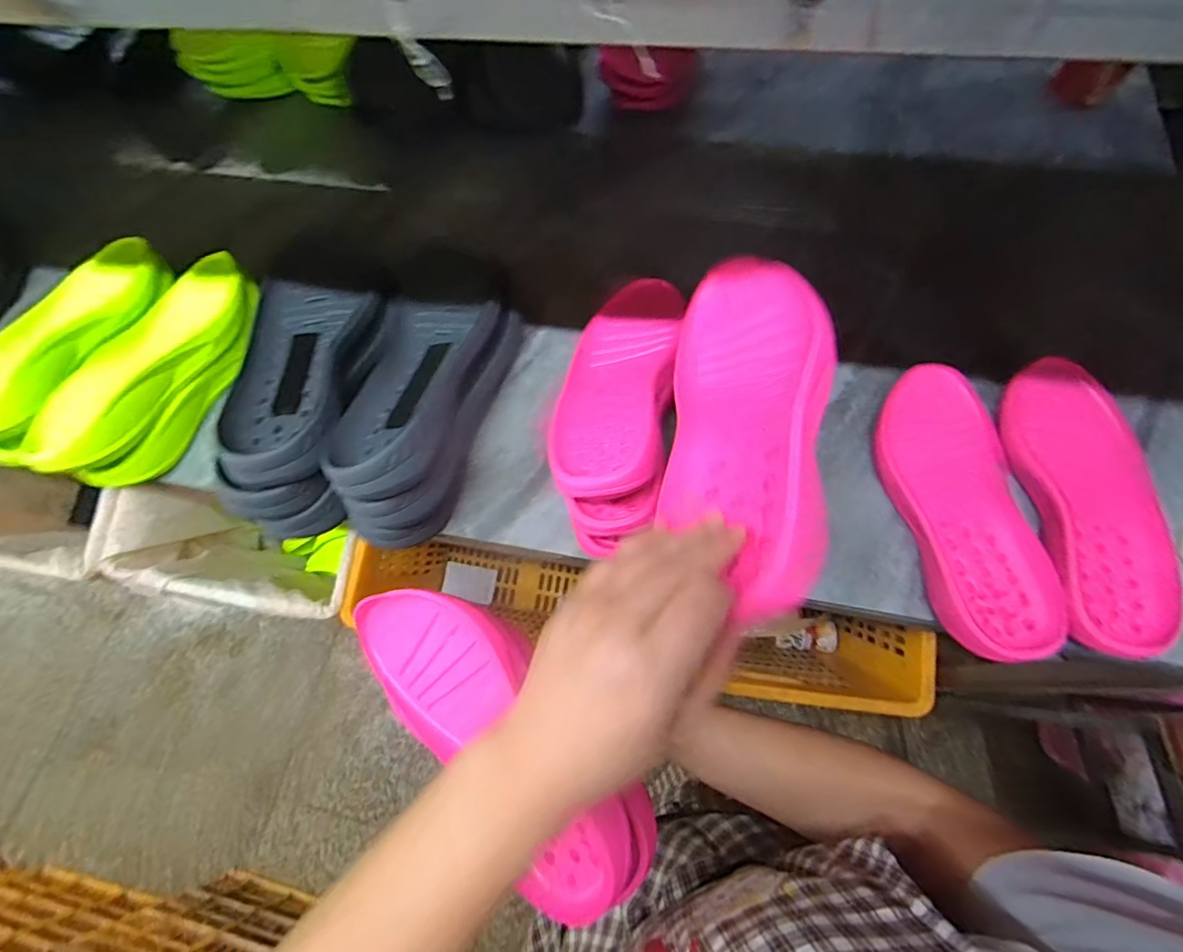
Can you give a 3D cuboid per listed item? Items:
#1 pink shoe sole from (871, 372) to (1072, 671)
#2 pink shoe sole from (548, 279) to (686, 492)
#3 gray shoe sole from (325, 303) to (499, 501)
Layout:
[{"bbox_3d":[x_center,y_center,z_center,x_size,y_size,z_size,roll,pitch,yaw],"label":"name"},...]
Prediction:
[{"bbox_3d":[0.302,0.021,0.435,0.089,0.030,0.240,-4,68,1],"label":"pink shoe sole"},{"bbox_3d":[0.022,-0.083,0.435,0.086,0.032,0.237,8,52,6],"label":"pink shoe sole"},{"bbox_3d":[-0.151,-0.086,0.470,0.116,0.040,0.239,4,54,4],"label":"gray shoe sole"}]

